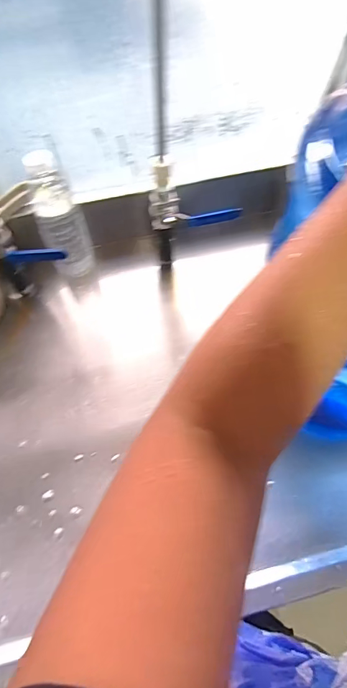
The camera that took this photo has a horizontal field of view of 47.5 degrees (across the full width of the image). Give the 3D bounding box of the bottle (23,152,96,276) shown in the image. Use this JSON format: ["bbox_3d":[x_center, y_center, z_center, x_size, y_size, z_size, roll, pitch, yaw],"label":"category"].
[{"bbox_3d":[-0.176,-0.193,0.624,0.065,0.213,0.057,-21,63,-9],"label":"bottle"}]

